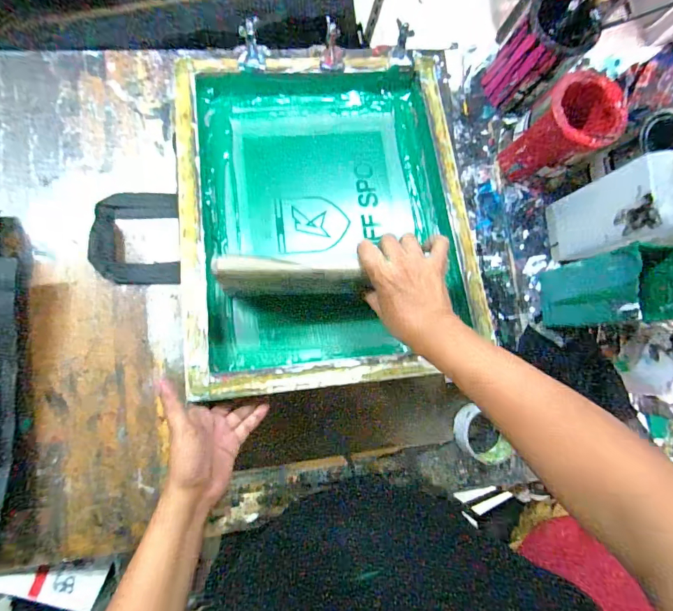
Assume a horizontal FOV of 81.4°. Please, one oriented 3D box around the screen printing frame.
[{"bbox_3d":[-0.012,-0.142,0.572,0.401,0.061,0.507,-6,75,-8],"label":"screen printing frame"}]

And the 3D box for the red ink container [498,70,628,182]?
[{"bbox_3d":[0.335,-0.261,0.606,0.113,0.155,0.103,1,83,-7],"label":"red ink container"}]

